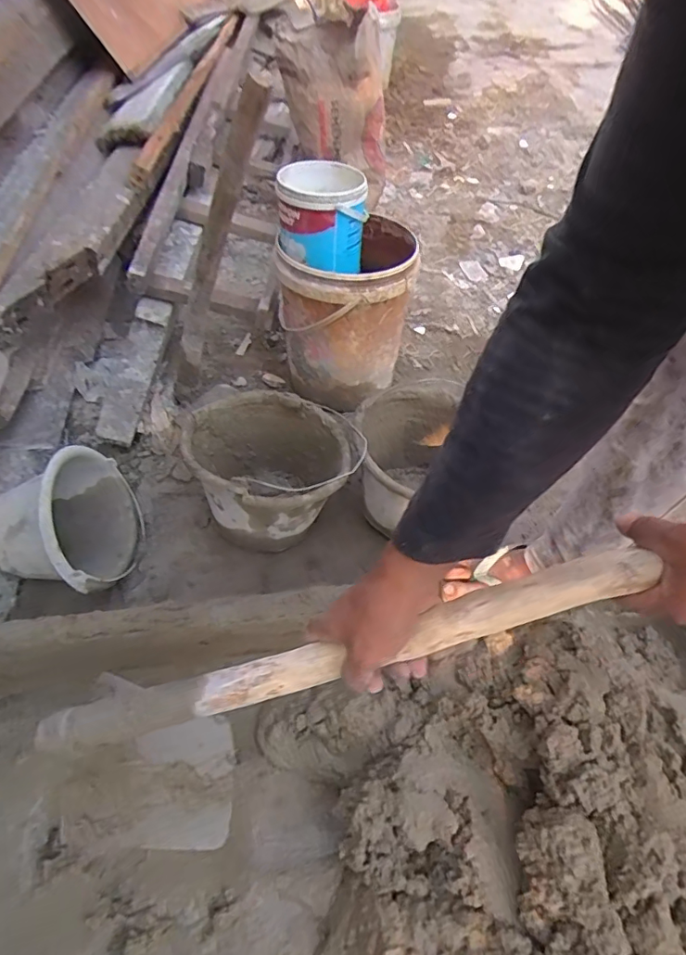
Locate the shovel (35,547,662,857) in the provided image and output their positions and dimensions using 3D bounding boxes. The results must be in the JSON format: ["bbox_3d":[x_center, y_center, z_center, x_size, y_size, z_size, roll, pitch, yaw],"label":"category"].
[{"bbox_3d":[-0.020,0.207,0.498,0.600,0.248,0.115,-36,49,23],"label":"shovel"}]

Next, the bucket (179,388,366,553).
[{"bbox_3d":[-0.131,-0.008,1.021,0.270,0.226,0.286,0,51,0],"label":"bucket"}]

